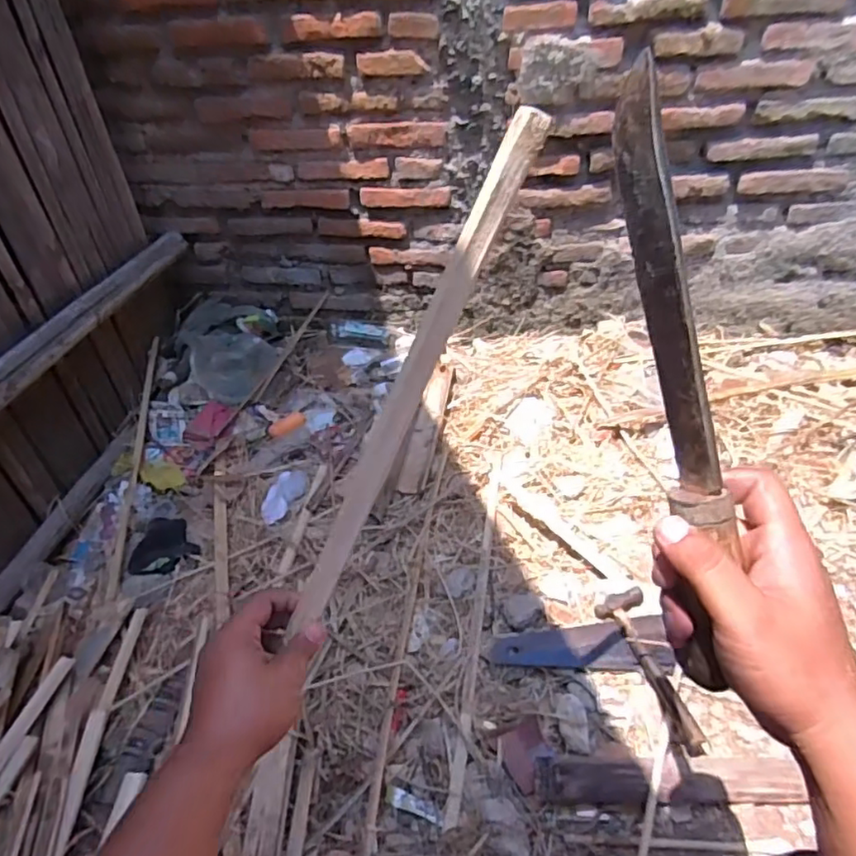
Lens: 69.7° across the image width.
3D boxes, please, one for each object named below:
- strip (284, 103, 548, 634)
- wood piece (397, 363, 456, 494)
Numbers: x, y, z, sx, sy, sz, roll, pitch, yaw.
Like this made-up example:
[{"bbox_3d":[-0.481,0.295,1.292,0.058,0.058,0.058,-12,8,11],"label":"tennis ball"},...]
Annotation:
[{"bbox_3d":[-0.016,-0.024,0.437,0.022,0.394,0.011,24,17,-6],"label":"strip"},{"bbox_3d":[0.003,-0.014,1.278,0.055,0.040,0.376,5,39,11],"label":"wood piece"}]

